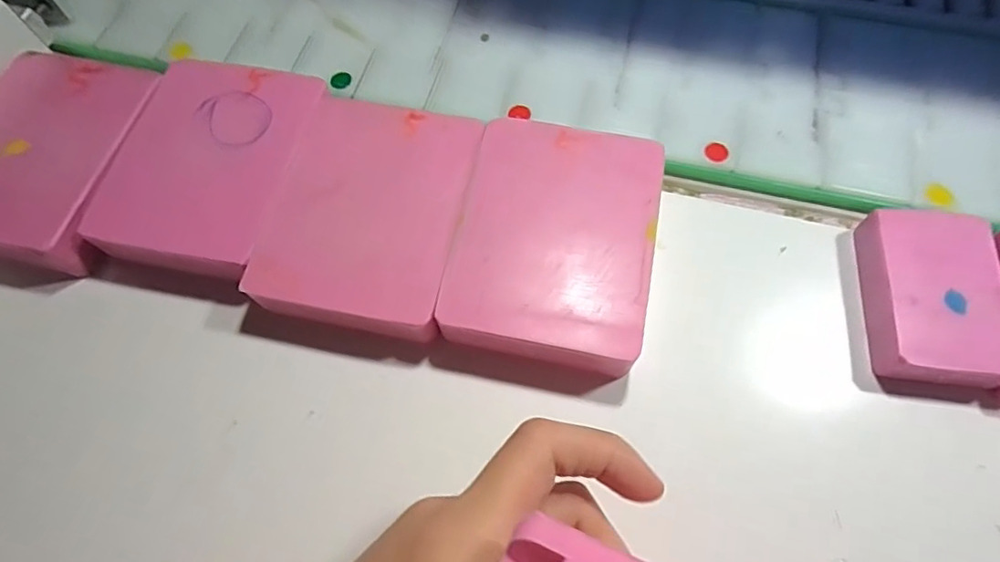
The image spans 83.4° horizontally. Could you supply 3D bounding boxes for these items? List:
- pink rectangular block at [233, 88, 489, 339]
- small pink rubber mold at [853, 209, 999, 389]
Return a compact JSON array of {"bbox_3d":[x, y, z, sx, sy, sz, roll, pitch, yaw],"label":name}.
[{"bbox_3d":[-0.055,-0.030,0.243,0.078,0.016,0.103,10,65,7],"label":"pink rectangular block"},{"bbox_3d":[0.176,0.007,0.229,0.047,0.018,0.070,7,65,6],"label":"small pink rubber mold"}]

